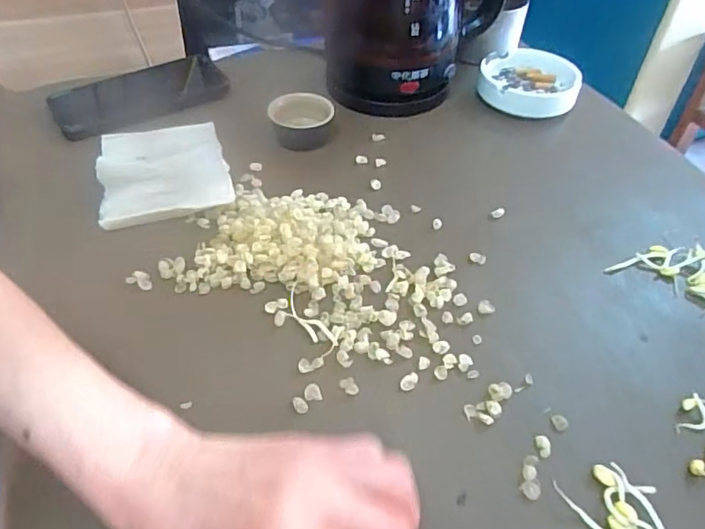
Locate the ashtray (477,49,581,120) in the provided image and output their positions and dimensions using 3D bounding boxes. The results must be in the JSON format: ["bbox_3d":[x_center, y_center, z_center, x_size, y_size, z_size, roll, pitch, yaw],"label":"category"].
[{"bbox_3d":[0.184,-0.191,0.605,0.098,0.029,0.099,13,46,9],"label":"ashtray"}]

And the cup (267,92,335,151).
[{"bbox_3d":[-0.046,-0.133,0.533,0.054,0.027,0.053,2,45,-2],"label":"cup"}]

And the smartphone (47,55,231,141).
[{"bbox_3d":[-0.208,-0.170,0.568,0.164,0.010,0.084,-24,52,-26],"label":"smartphone"}]

